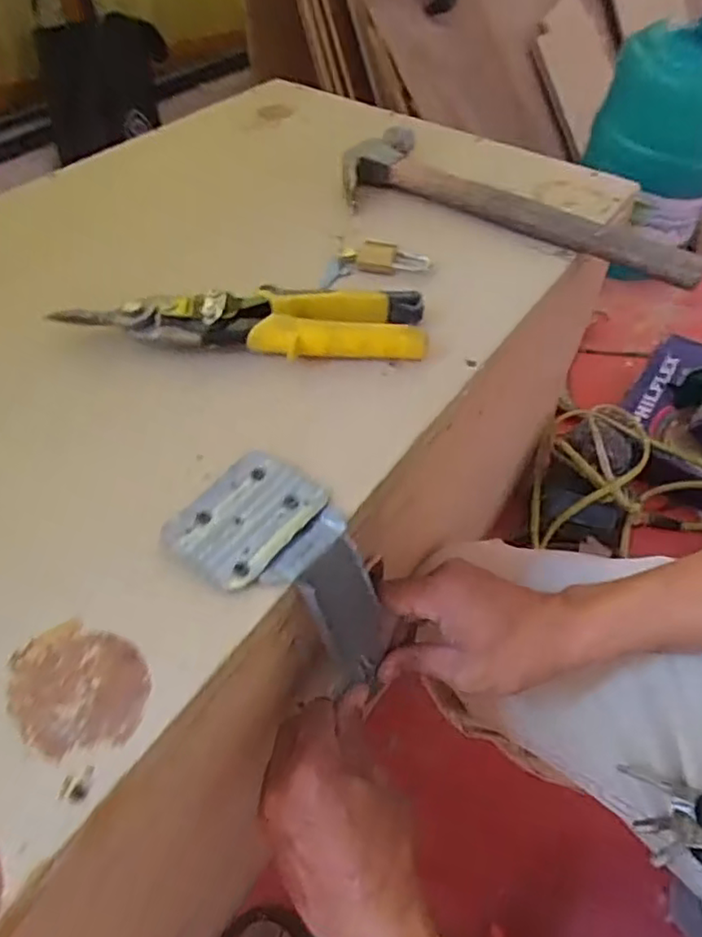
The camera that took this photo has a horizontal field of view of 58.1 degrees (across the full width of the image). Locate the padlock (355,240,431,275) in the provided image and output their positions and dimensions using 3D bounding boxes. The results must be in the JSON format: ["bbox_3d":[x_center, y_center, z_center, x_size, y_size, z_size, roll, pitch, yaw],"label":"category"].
[{"bbox_3d":[0.033,-0.163,0.493,0.056,0.013,0.027,11,49,6],"label":"padlock"}]

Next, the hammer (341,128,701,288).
[{"bbox_3d":[0.136,-0.228,0.541,0.318,0.027,0.111,21,51,15],"label":"hammer"}]

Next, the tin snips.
[{"bbox_3d":[-0.067,-0.101,0.424,0.232,0.025,0.054,2,48,-1],"label":"tin snips"}]

